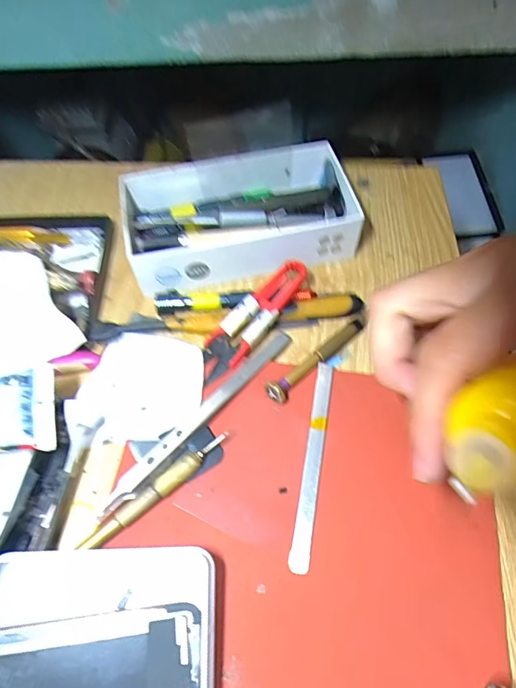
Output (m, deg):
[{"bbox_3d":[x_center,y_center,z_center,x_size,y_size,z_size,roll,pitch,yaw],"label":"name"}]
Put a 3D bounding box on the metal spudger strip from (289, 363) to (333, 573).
[{"bbox_3d":[0.030,0.060,0.235,0.009,0.004,0.112,9,62,7],"label":"metal spudger strip"}]

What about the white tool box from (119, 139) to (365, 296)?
[{"bbox_3d":[-0.014,-0.090,0.310,0.158,0.037,0.091,-9,60,-3],"label":"white tool box"}]

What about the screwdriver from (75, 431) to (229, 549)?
[{"bbox_3d":[-0.050,0.075,0.223,0.085,0.012,0.010,-34,64,-16],"label":"screwdriver"}]

